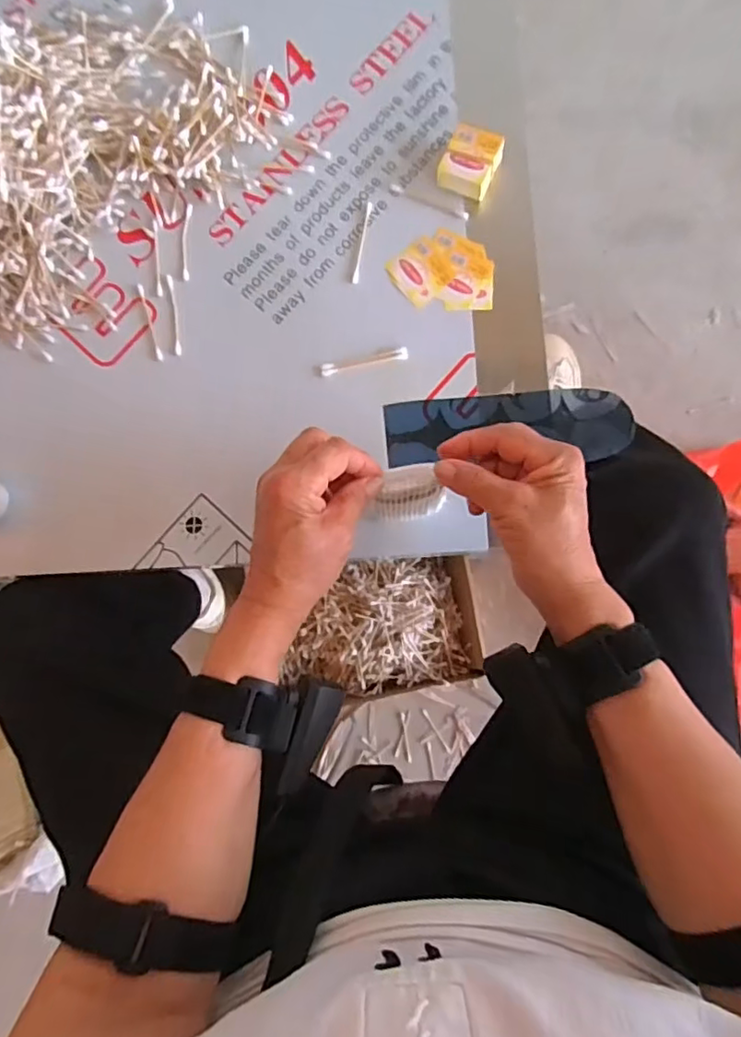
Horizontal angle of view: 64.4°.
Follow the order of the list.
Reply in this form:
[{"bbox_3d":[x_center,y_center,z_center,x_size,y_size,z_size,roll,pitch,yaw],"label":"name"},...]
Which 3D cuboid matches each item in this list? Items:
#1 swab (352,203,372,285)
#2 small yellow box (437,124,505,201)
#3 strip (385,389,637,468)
[{"bbox_3d":[-0.007,-0.234,0.499,0.006,0.004,0.073,10,82,5],"label":"swab"},{"bbox_3d":[0.082,-0.292,0.486,0.043,0.026,0.050,24,86,8],"label":"small yellow box"},{"bbox_3d":[0.110,-0.072,0.472,0.192,0.006,0.056,-4,85,5],"label":"strip"}]

